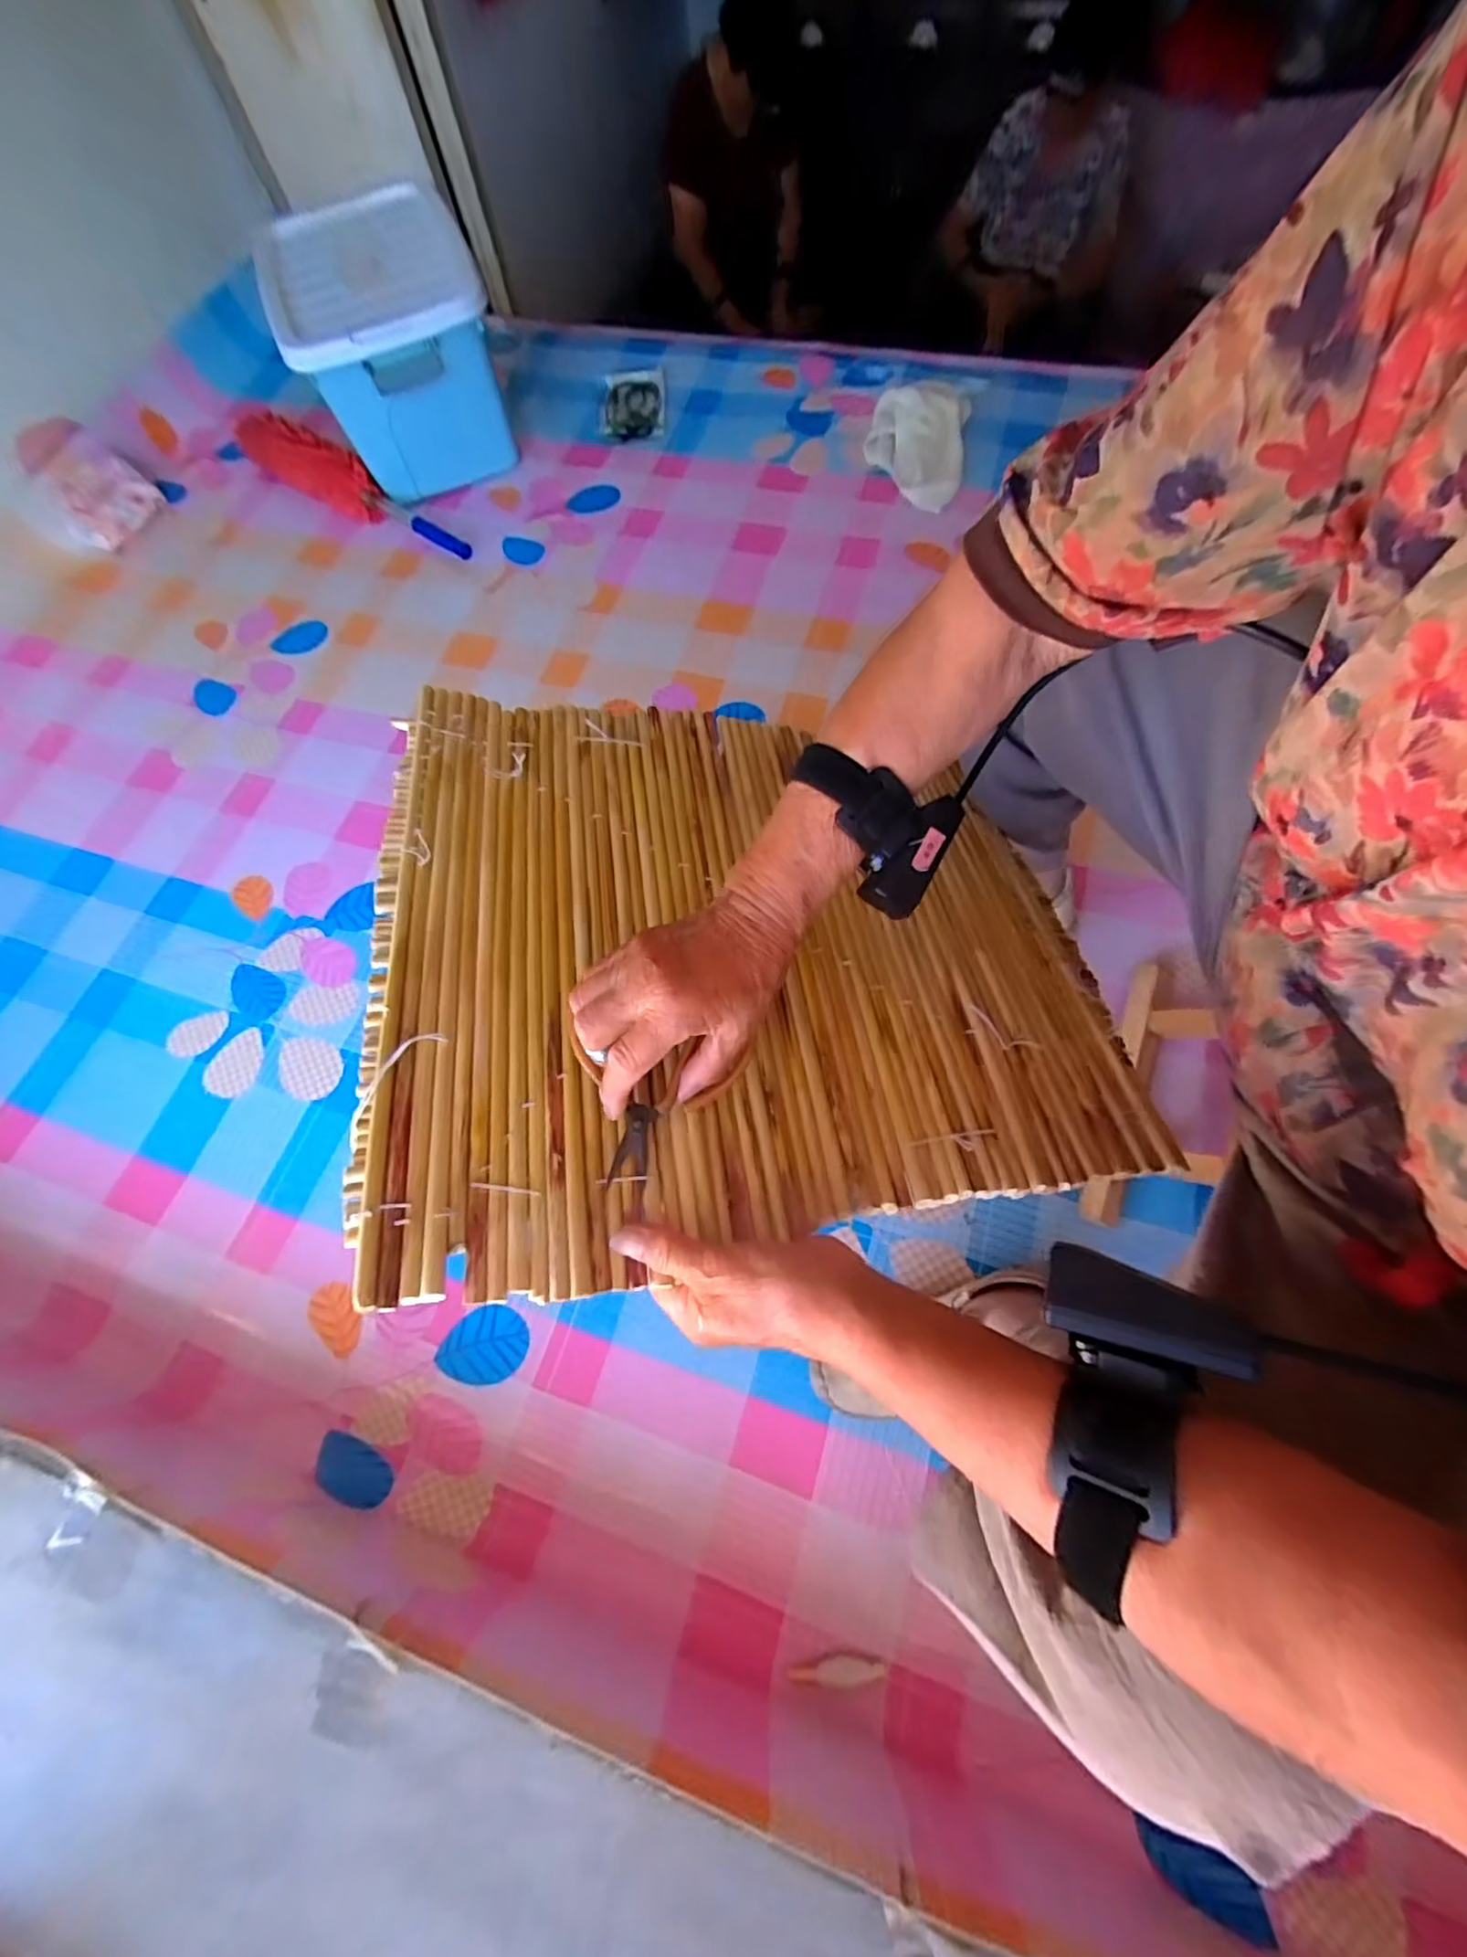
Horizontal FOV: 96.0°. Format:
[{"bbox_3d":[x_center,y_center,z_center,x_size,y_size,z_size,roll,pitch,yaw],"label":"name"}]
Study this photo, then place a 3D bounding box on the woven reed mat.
[{"bbox_3d":[0.015,-0.042,0.454,0.470,0.026,0.413,-5,61,-14],"label":"woven reed mat"}]

